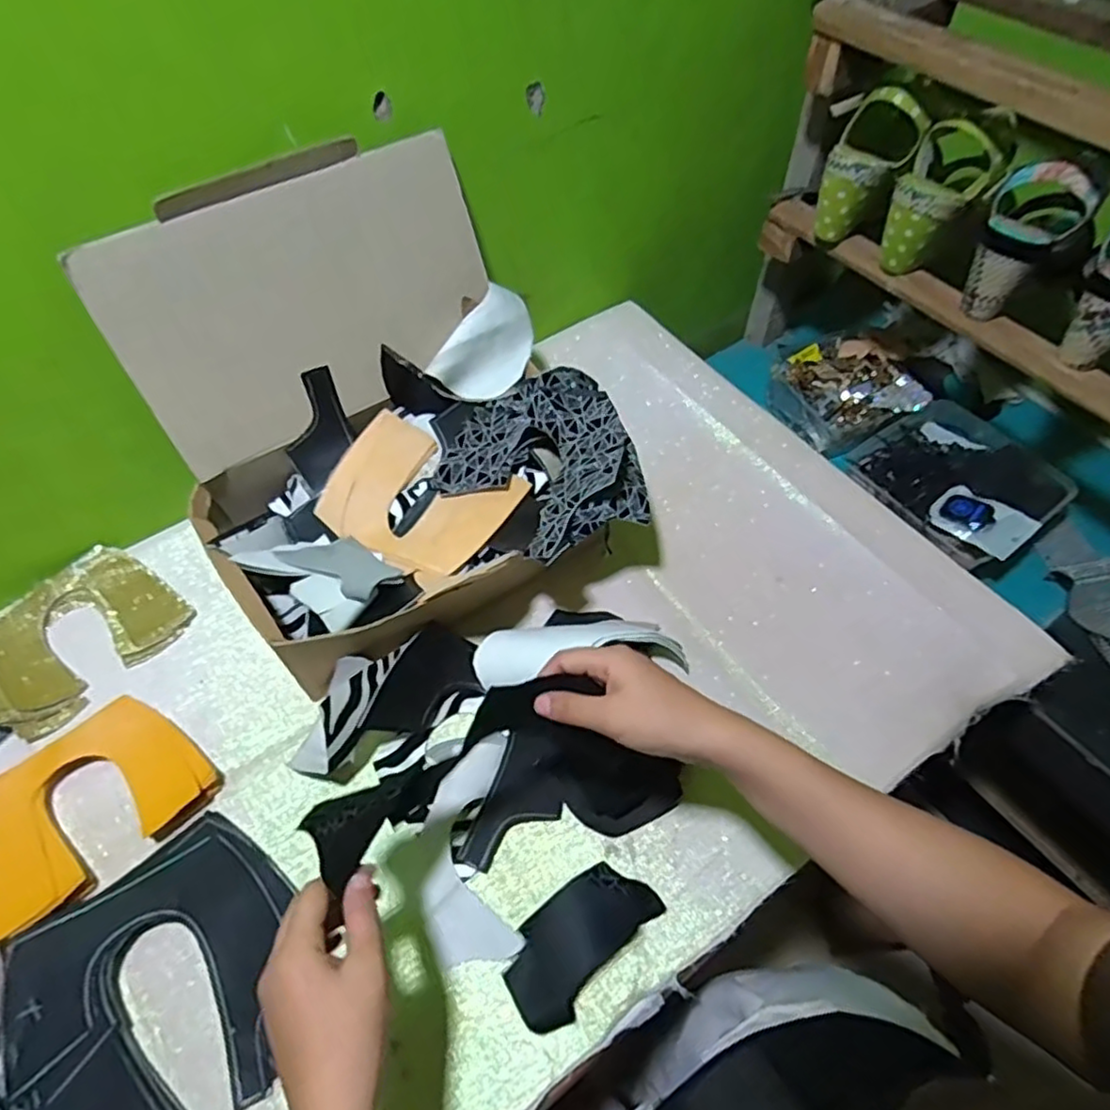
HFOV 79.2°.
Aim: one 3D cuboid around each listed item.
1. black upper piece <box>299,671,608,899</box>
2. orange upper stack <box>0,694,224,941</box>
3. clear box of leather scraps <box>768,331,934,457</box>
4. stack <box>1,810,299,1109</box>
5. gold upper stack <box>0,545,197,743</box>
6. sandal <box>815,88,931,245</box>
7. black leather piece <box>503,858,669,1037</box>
[{"bbox_3d":[-0.062,0.123,0.410,0.183,0.022,0.040,-33,65,-18],"label":"black upper piece"},{"bbox_3d":[-0.368,0.197,0.533,0.164,0.030,0.115,-38,66,-21],"label":"orange upper stack"},{"bbox_3d":[0.389,-0.221,0.908,0.146,0.074,0.164,-23,59,-15],"label":"clear box of leather scraps"},{"bbox_3d":[-0.270,0.304,0.465,0.187,0.023,0.184,-35,65,-20],"label":"stack"},{"bbox_3d":[-0.441,0.070,0.616,0.130,0.023,0.165,37,65,19],"label":"gold upper stack"},{"bbox_3d":[0.326,-0.402,0.703,0.079,0.134,0.062,24,59,15],"label":"sandal"},{"bbox_3d":[0.017,0.276,0.487,0.118,0.023,0.062,-40,67,-22],"label":"black leather piece"}]

